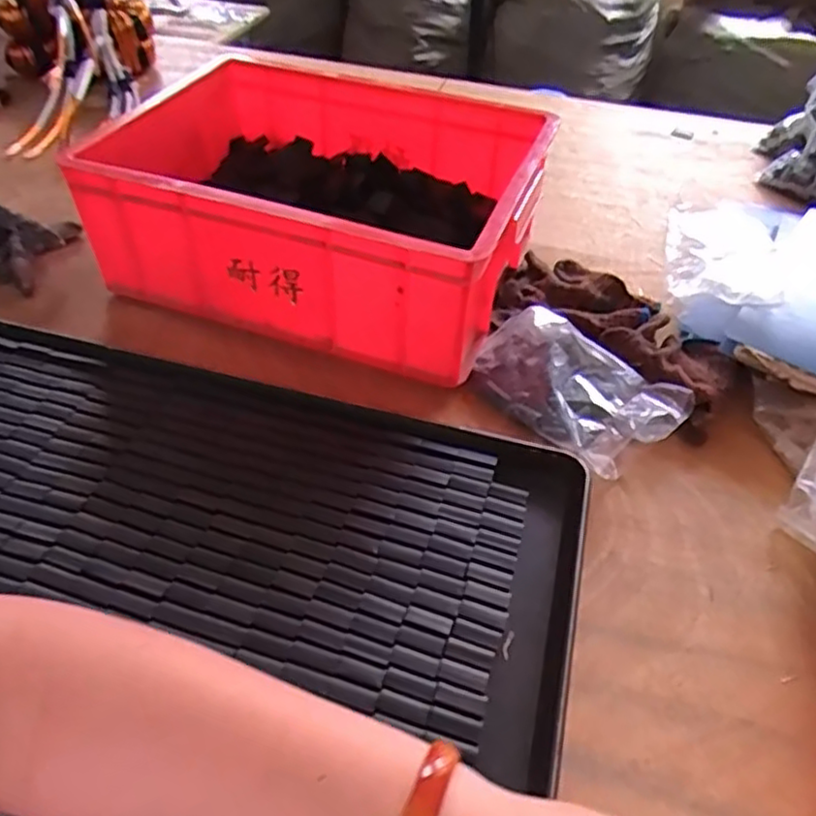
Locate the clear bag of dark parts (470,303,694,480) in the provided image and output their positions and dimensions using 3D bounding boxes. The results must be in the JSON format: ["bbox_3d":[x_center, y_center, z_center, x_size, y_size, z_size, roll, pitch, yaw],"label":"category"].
[{"bbox_3d":[0.146,-0.025,0.603,0.121,0.034,0.180,-31,55,-29],"label":"clear bag of dark parts"}]

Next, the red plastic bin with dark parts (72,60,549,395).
[{"bbox_3d":[-0.073,-0.220,0.706,0.418,0.172,0.334,15,47,11],"label":"red plastic bin with dark parts"}]

